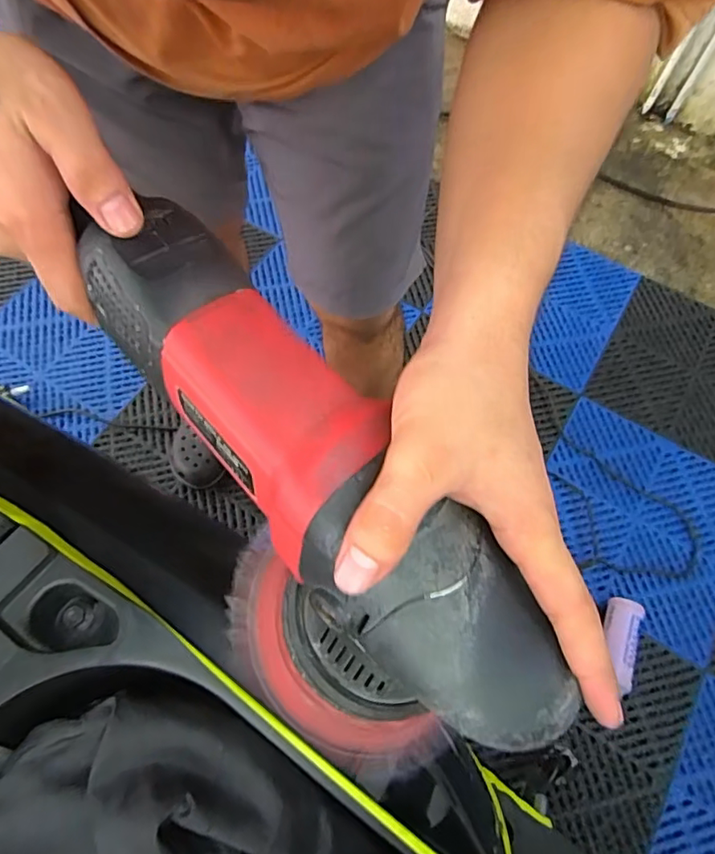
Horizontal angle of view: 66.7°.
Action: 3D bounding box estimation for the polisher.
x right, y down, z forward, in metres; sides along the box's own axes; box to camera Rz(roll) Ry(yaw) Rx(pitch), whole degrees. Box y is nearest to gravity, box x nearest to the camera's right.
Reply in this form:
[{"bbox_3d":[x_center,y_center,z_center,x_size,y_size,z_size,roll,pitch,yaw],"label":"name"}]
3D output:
[{"bbox_3d":[-0.029,0.037,0.275,0.118,0.152,0.276,-29,70,-13],"label":"polisher"}]

